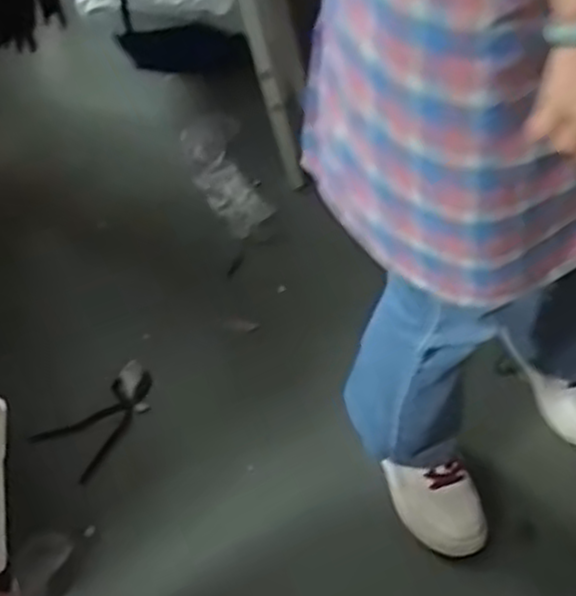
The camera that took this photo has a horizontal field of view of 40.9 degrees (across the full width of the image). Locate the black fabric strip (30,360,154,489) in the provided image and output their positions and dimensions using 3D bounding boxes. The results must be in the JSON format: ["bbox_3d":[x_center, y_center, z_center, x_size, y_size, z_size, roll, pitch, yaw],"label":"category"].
[{"bbox_3d":[-0.255,0.166,1.086,0.103,0.047,0.179,33,58,25],"label":"black fabric strip"}]

